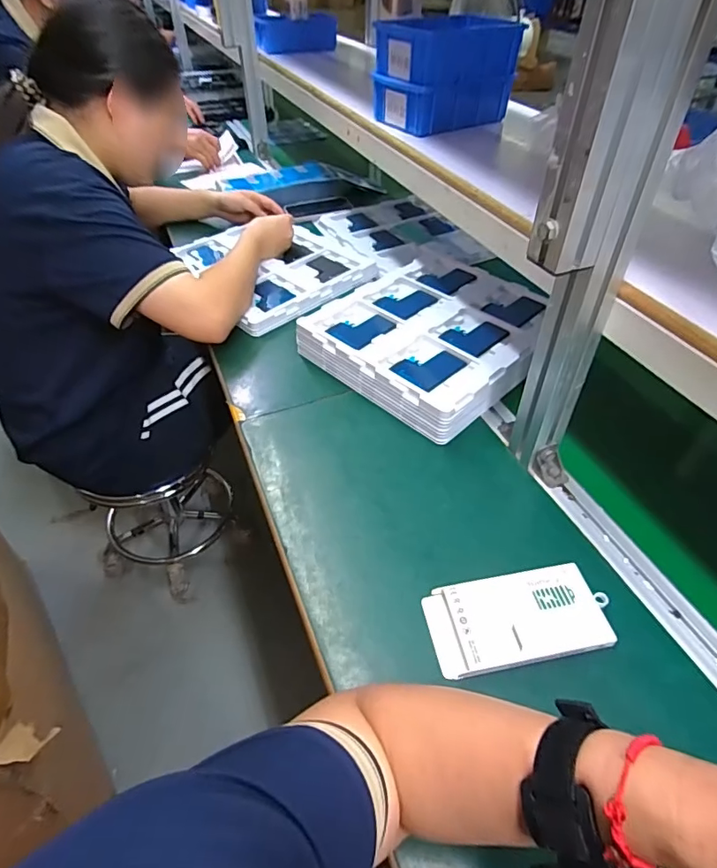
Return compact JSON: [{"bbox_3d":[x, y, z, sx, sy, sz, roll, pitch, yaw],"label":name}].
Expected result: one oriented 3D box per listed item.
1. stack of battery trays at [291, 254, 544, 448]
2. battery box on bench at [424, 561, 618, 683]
[{"bbox_3d":[0.117,-0.153,0.743,0.330,0.057,0.287,-34,54,-30],"label":"stack of battery trays"},{"bbox_3d":[0.146,0.167,0.456,0.159,0.009,0.082,-7,45,-8],"label":"battery box on bench"}]

